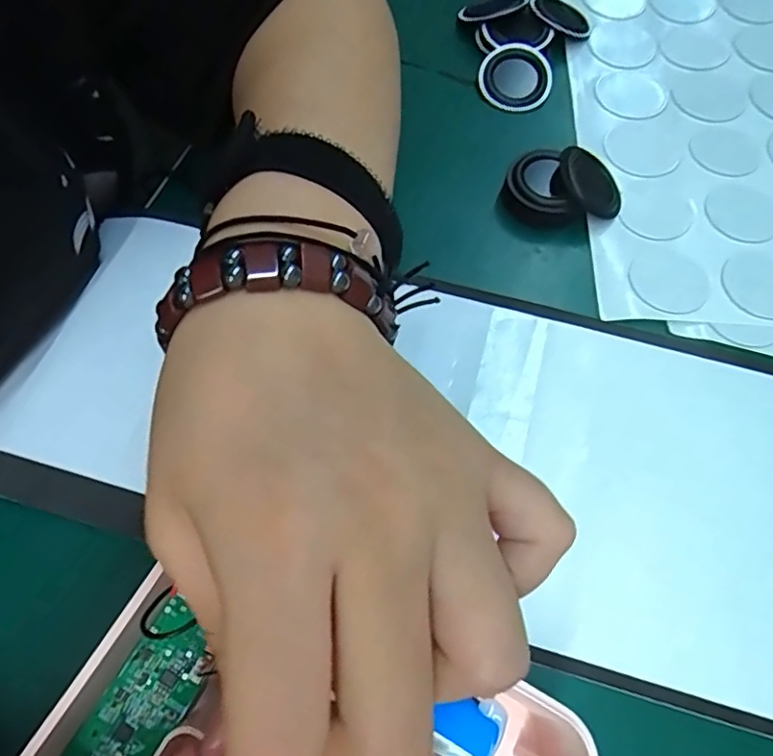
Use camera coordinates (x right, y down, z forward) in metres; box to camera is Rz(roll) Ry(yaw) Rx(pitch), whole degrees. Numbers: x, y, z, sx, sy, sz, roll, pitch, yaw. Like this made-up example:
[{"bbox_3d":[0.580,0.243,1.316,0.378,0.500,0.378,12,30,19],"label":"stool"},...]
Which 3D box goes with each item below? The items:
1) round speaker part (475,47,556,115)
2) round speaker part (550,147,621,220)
[{"bbox_3d":[0.068,-0.157,0.312,0.037,0.014,0.037,-1,80,5],"label":"round speaker part"},{"bbox_3d":[0.094,-0.088,0.272,0.035,0.010,0.035,8,64,-17],"label":"round speaker part"}]

